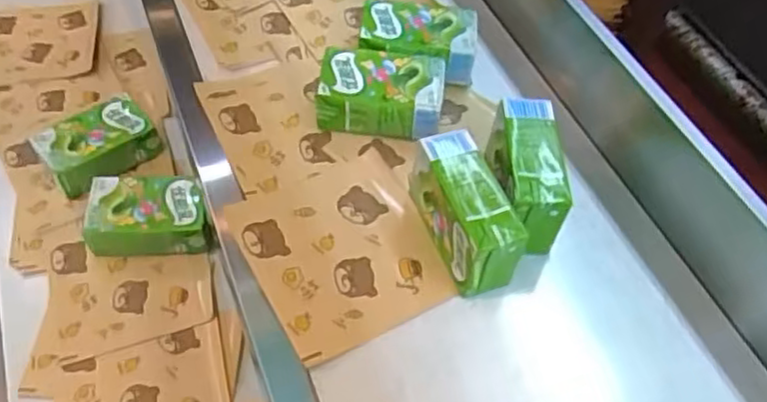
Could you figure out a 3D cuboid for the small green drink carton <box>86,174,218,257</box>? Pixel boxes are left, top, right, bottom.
[{"bbox_3d":[-0.221,0.013,0.671,0.113,0.042,0.070,0,53,-3],"label":"small green drink carton"}]

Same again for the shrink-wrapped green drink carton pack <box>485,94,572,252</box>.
[{"bbox_3d":[0.112,-0.022,0.550,0.046,0.054,0.110,2,53,-2],"label":"shrink-wrapped green drink carton pack"}]

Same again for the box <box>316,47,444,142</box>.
[{"bbox_3d":[-0.003,-0.091,0.619,0.105,0.046,0.074,7,53,2],"label":"box"}]

